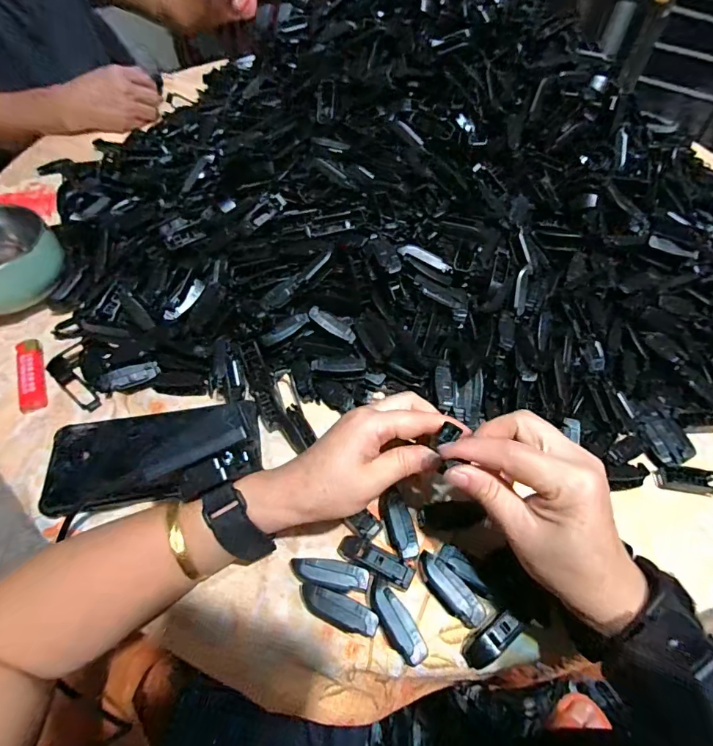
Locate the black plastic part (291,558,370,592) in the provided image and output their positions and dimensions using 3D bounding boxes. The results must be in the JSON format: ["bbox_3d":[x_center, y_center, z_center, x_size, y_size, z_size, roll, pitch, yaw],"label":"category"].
[{"bbox_3d":[-0.019,0.143,0.303,0.054,0.016,0.017,12,54,7],"label":"black plastic part"}]

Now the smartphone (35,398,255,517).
[{"bbox_3d":[-0.164,0.066,0.355,0.161,0.016,0.074,-8,54,-7],"label":"smartphone"}]

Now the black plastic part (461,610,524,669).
[{"bbox_3d":[0.091,0.176,0.285,0.040,0.017,0.021,-38,63,-26],"label":"black plastic part"}]

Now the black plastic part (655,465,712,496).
[{"bbox_3d":[0.279,0.090,0.359,0.050,0.008,0.020,7,53,4],"label":"black plastic part"}]

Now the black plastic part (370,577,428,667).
[{"bbox_3d":[0.026,0.167,0.287,0.016,0.019,0.054,-27,58,-20],"label":"black plastic part"}]

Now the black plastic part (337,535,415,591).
[{"bbox_3d":[0.013,0.136,0.310,0.057,0.012,0.019,17,54,28],"label":"black plastic part"}]

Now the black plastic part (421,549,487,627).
[{"bbox_3d":[0.065,0.152,0.299,0.019,0.016,0.055,-36,62,-24],"label":"black plastic part"}]

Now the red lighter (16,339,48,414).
[{"bbox_3d":[-0.303,0.000,0.399,0.022,0.012,0.082,-18,56,-14],"label":"red lighter"}]

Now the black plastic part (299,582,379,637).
[{"bbox_3d":[-0.013,0.161,0.291,0.056,0.014,0.018,20,55,13],"label":"black plastic part"}]

